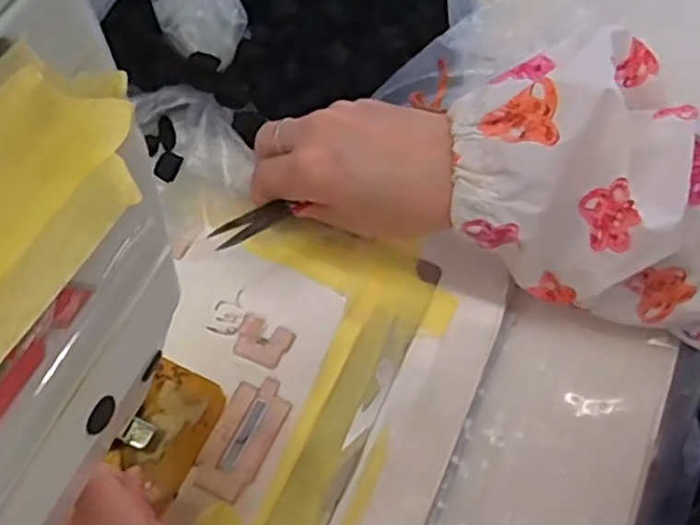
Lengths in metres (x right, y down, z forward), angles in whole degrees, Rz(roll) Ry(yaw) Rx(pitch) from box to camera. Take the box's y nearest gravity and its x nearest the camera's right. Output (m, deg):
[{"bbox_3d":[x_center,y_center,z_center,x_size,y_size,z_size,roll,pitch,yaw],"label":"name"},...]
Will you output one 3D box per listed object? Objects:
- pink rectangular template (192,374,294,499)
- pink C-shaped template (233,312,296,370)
[{"bbox_3d":[-0.048,0.077,0.323,0.027,0.004,0.056,22,62,13],"label":"pink rectangular template"},{"bbox_3d":[-0.043,0.037,0.346,0.027,0.004,0.021,23,62,13],"label":"pink C-shaped template"}]

